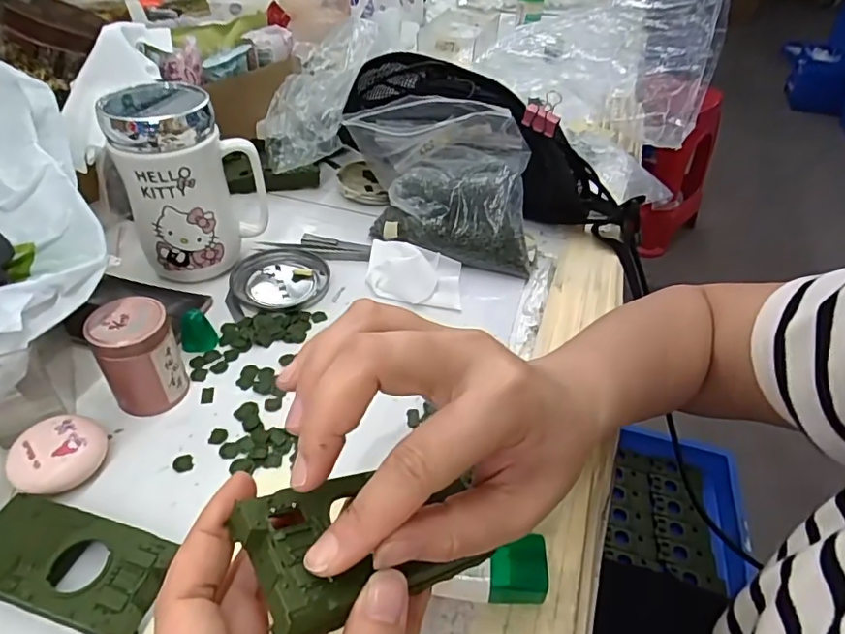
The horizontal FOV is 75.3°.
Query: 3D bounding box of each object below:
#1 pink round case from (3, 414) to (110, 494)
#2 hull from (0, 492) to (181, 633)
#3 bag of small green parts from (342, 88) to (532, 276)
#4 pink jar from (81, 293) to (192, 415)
[{"bbox_3d":[-0.207,0.080,0.312,0.049,0.022,0.043,-20,46,-23],"label":"pink round case"},{"bbox_3d":[-0.177,0.121,0.271,0.104,0.022,0.046,13,43,11],"label":"hull"},{"bbox_3d":[0.014,-0.120,0.485,0.165,0.109,0.124,3,42,0],"label":"bag of small green parts"},{"bbox_3d":[-0.177,0.026,0.344,0.043,0.063,0.043,2,42,-1],"label":"pink jar"}]

